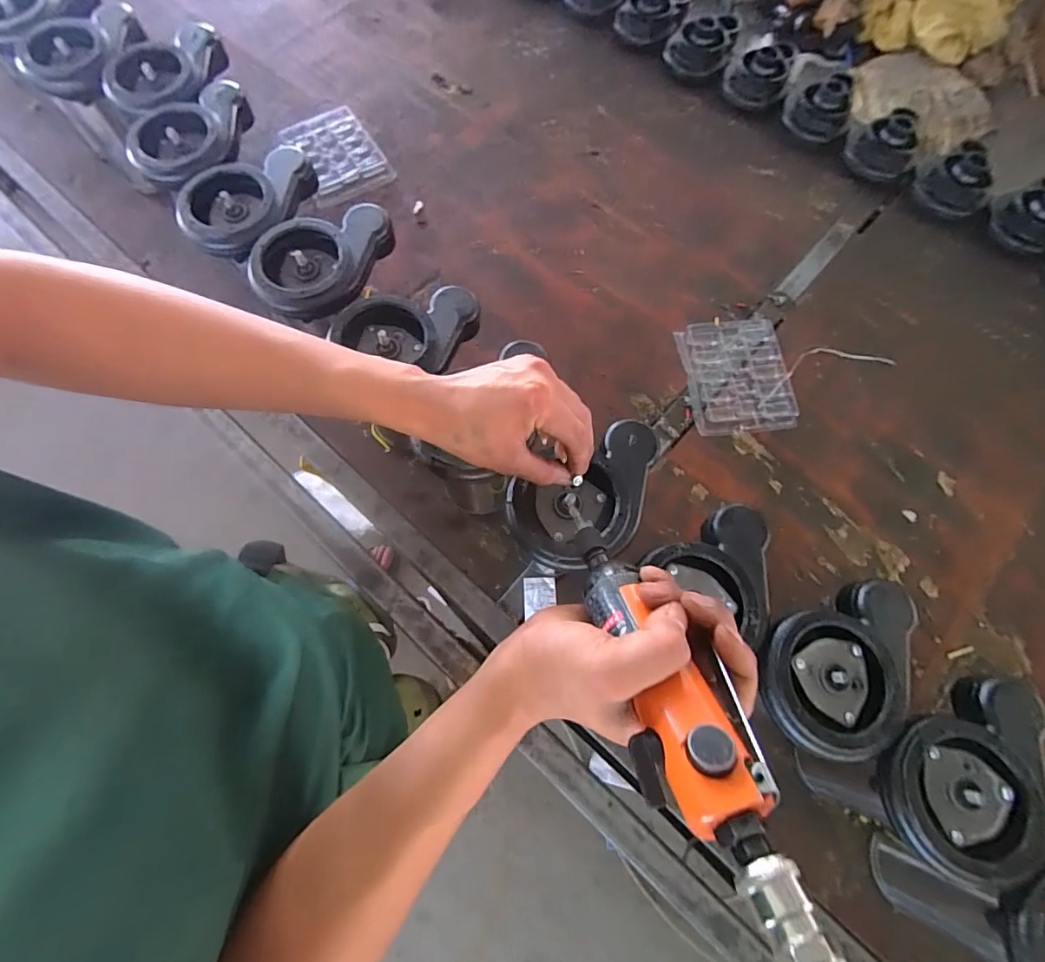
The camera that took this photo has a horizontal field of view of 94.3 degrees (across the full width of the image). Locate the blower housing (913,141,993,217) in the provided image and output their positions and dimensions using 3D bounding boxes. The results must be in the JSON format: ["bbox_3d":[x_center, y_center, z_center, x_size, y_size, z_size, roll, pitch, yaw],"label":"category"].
[{"bbox_3d":[0.716,-0.490,0.803,0.090,0.065,0.103,-26,74,-10],"label":"blower housing"}]

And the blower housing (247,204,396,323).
[{"bbox_3d":[-0.216,-0.242,0.546,0.161,0.036,0.116,-24,73,-9],"label":"blower housing"}]

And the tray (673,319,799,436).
[{"bbox_3d":[0.311,-0.153,0.705,0.146,0.019,0.173,-5,71,-3],"label":"tray"}]

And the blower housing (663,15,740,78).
[{"bbox_3d":[0.330,-0.809,0.904,0.118,0.058,0.094,22,72,6],"label":"blower housing"}]

